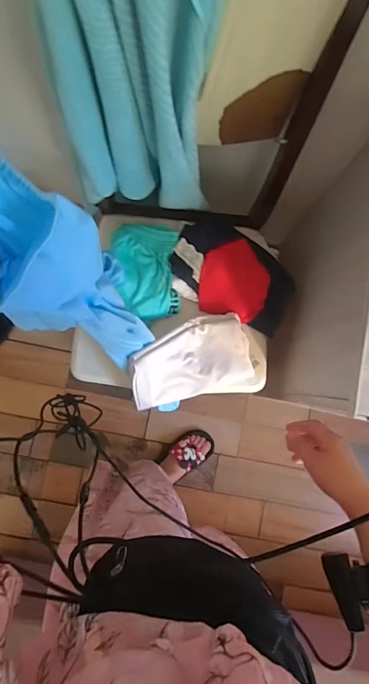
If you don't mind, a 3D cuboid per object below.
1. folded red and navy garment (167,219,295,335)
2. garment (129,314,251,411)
[{"bbox_3d":[0.122,-0.135,0.836,0.263,0.054,0.202,29,83,-6],"label":"folded red and navy garment"},{"bbox_3d":[0.010,0.041,0.798,0.253,0.076,0.153,-19,90,-9],"label":"garment"}]

